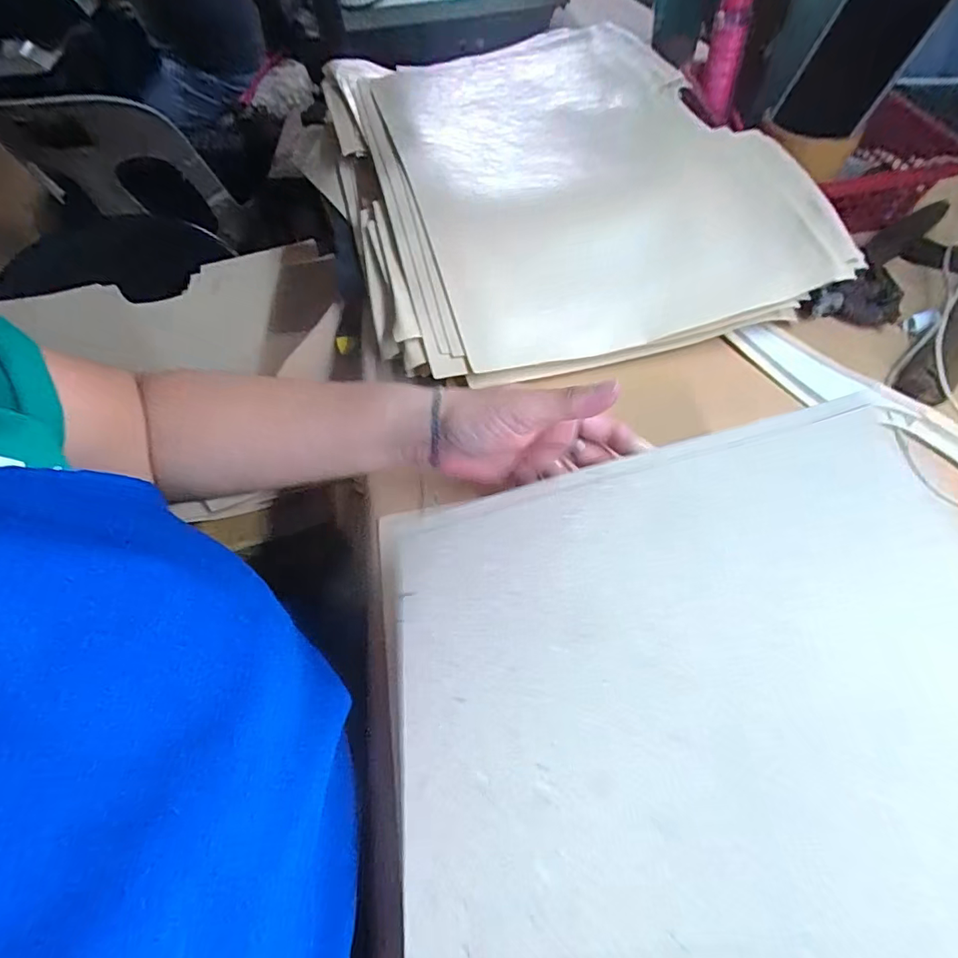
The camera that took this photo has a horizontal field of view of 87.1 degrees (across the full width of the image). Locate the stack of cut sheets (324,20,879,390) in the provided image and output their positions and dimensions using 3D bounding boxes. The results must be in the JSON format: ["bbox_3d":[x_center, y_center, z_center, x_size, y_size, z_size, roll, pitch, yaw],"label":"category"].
[{"bbox_3d":[0.047,-0.315,0.513,0.359,0.081,0.445,-16,64,0],"label":"stack of cut sheets"}]

